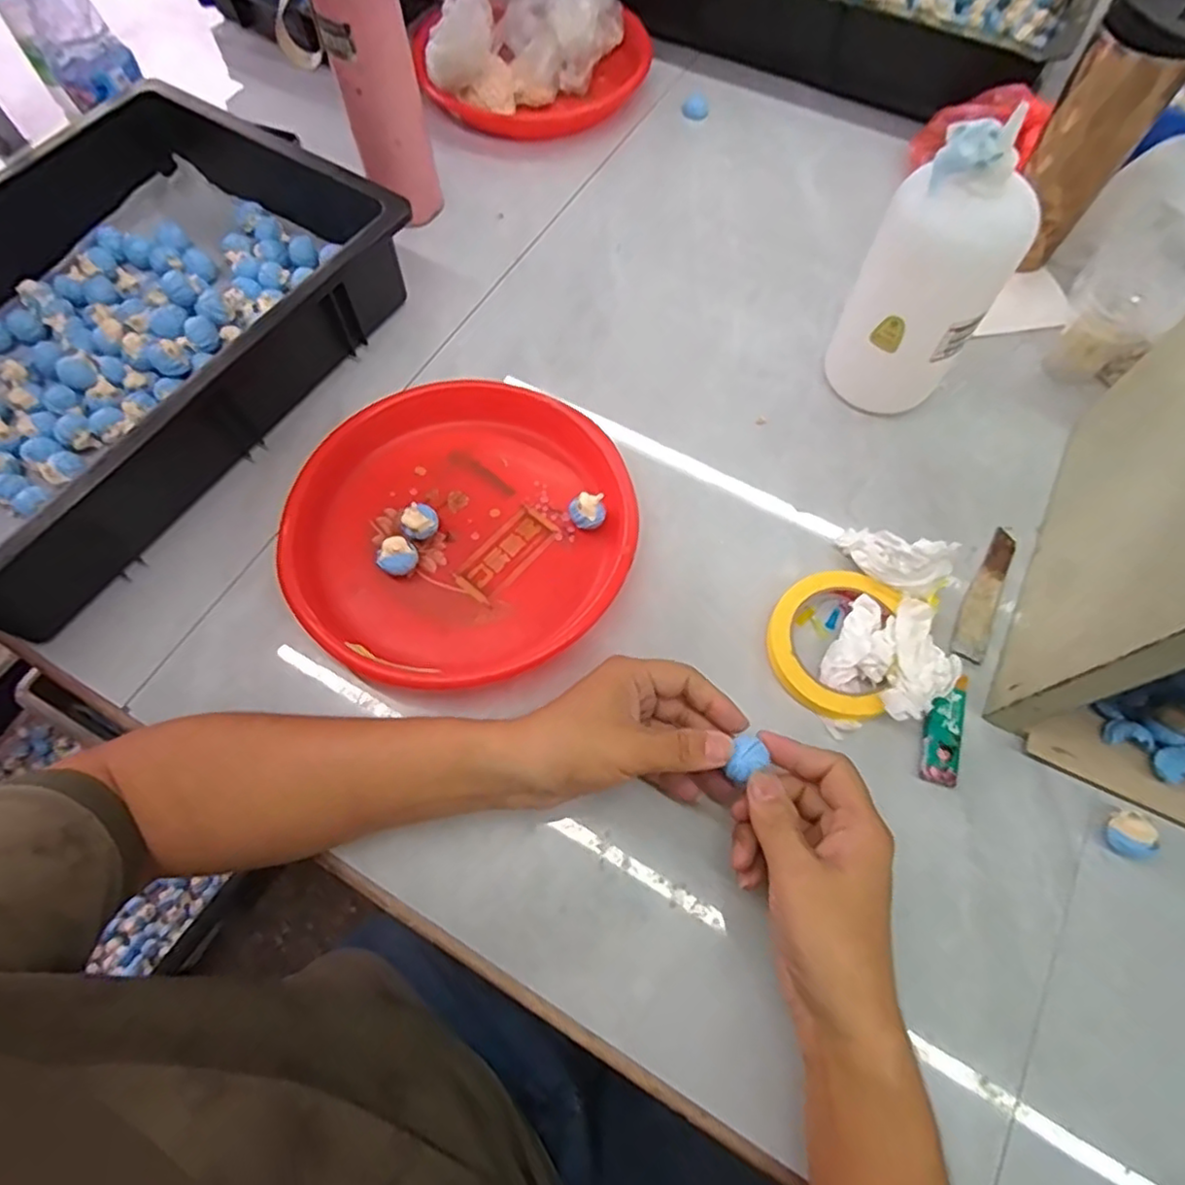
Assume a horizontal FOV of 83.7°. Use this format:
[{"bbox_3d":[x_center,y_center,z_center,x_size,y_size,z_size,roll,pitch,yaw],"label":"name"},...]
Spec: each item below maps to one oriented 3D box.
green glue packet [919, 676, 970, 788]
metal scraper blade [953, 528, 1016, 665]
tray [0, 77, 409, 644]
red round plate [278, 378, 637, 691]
[{"bbox_3d":[0.240,0.092,0.451,0.023,0.010,0.077,17,68,10],"label":"green glue packet"},{"bbox_3d":[0.295,0.000,0.497,0.022,0.005,0.118,23,65,18],"label":"metal scraper blade"},{"bbox_3d":[-0.397,-0.204,0.547,0.311,0.110,0.455,31,71,15],"label":"tray"},{"bbox_3d":[-0.099,-0.046,0.505,0.246,0.038,0.245,-1,66,2],"label":"red round plate"}]

